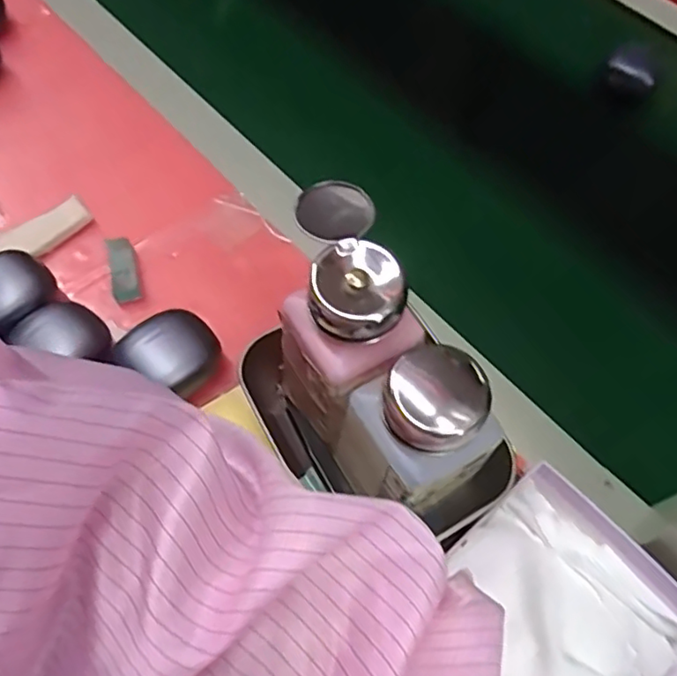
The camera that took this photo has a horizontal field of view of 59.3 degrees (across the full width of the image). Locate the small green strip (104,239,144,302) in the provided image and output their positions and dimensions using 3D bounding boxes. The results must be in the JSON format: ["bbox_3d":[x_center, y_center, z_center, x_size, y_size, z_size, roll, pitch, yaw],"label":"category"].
[{"bbox_3d":[-0.138,-0.047,0.382,0.018,0.016,0.047,-14,63,-11],"label":"small green strip"}]

